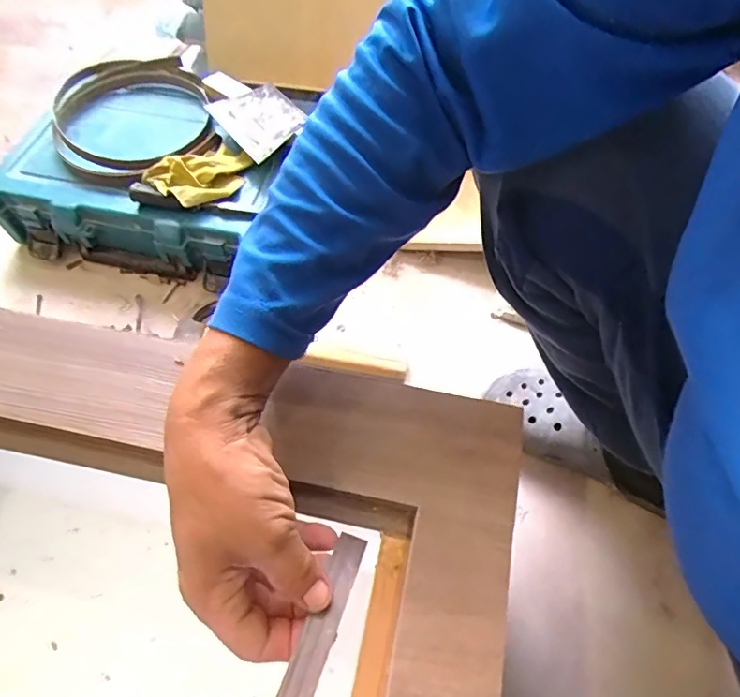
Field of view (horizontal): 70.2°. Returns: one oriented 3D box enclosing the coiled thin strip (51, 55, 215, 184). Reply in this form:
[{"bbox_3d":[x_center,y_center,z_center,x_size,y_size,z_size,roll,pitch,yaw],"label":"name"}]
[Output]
[{"bbox_3d":[-0.353,-0.344,0.779,0.223,0.044,0.279,-22,62,-13],"label":"coiled thin strip"}]

